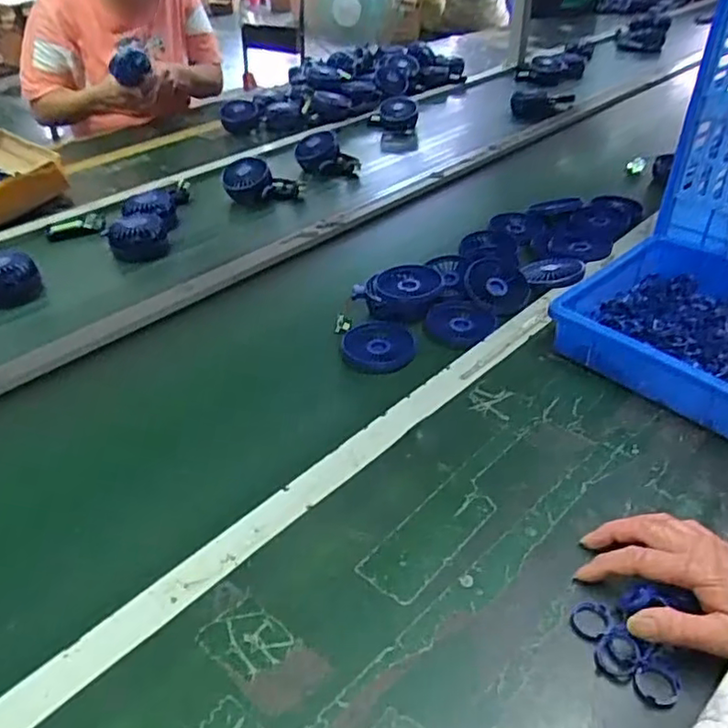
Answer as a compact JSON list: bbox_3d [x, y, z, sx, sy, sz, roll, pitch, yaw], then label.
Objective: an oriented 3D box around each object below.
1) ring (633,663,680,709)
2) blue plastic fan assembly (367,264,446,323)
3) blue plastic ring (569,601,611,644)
[{"bbox_3d":[0.195,0.215,0.427,0.030,0.004,0.029,-1,36,1],"label":"ring"},{"bbox_3d":[0.055,-0.094,0.827,0.087,0.037,0.085,8,37,14],"label":"blue plastic fan assembly"},{"bbox_3d":[0.164,0.185,0.463,0.026,0.004,0.032,25,44,32],"label":"blue plastic ring"}]

